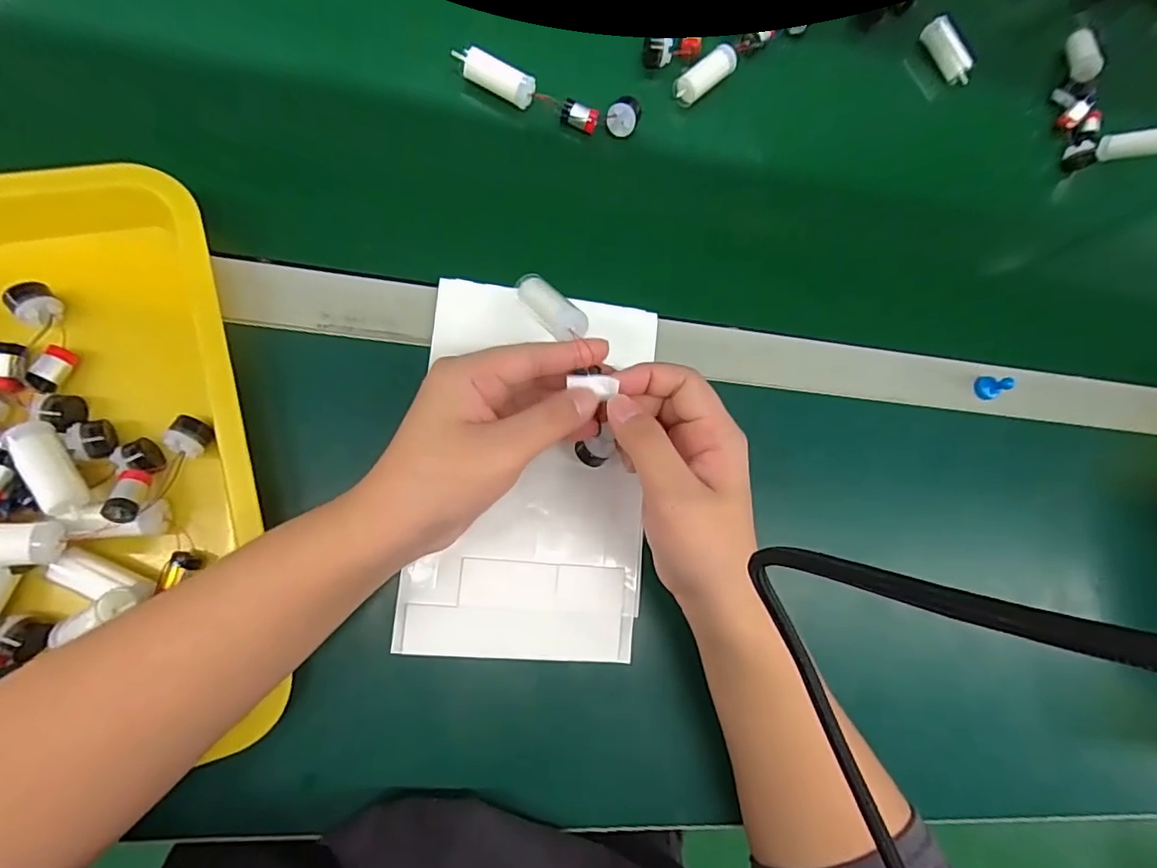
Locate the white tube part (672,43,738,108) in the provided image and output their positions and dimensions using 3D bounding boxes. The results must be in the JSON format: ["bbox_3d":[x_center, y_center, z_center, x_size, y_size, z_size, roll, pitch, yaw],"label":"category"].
[{"bbox_3d":[0.099,-0.279,0.430,0.055,0.016,0.023,-43,94,-9],"label":"white tube part"}]

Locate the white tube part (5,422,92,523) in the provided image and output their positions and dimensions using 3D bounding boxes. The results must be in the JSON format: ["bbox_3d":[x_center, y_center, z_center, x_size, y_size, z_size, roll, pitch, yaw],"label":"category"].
[{"bbox_3d":[-0.275,0.018,0.290,0.015,0.017,0.054,-33,92,-9],"label":"white tube part"}]

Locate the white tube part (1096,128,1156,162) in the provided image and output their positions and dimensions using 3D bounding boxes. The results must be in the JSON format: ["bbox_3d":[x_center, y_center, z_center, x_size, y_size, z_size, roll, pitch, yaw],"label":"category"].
[{"bbox_3d":[0.492,-0.254,0.487,0.021,0.057,0.017,25,81,-47],"label":"white tube part"}]

